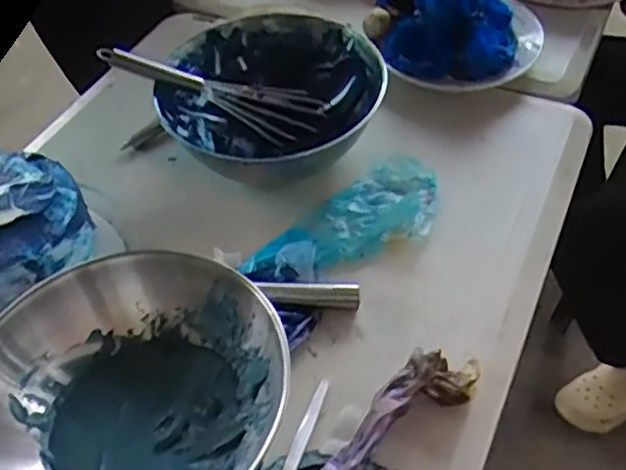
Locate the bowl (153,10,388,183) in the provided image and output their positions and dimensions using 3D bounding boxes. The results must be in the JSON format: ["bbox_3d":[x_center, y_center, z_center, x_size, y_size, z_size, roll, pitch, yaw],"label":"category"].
[{"bbox_3d":[-0.050,-0.148,0.743,0.211,0.100,0.206,-2,48,2],"label":"bowl"}]

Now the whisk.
[{"bbox_3d":[-0.109,-0.159,0.726,0.241,0.042,0.065,18,50,-3],"label":"whisk"}]

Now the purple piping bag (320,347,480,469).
[{"bbox_3d":[0.051,0.151,0.517,0.203,0.047,0.045,-33,54,-23],"label":"purple piping bag"}]

